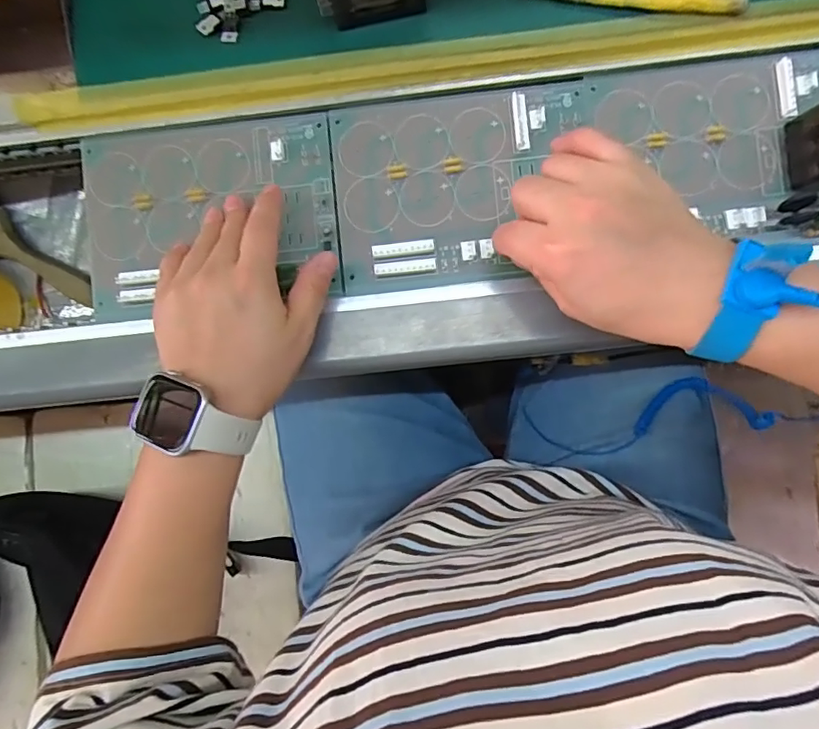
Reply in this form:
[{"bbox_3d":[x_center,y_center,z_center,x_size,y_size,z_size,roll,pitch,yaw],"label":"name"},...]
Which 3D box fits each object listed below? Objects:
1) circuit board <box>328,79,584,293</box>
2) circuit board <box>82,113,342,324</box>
[{"bbox_3d":[0.032,-0.114,0.350,0.158,0.005,0.121,-6,87,4],"label":"circuit board"},{"bbox_3d":[-0.132,-0.097,0.359,0.167,0.008,0.120,-5,88,3],"label":"circuit board"}]

